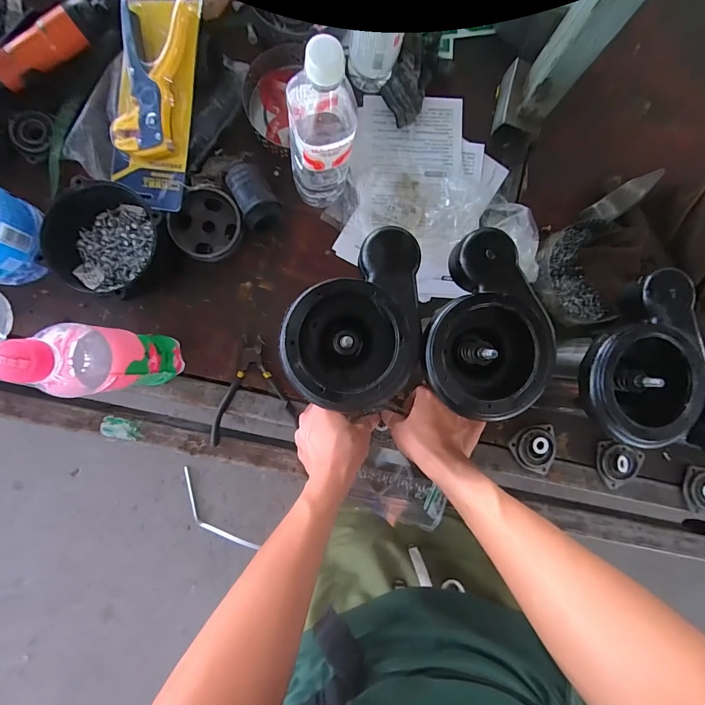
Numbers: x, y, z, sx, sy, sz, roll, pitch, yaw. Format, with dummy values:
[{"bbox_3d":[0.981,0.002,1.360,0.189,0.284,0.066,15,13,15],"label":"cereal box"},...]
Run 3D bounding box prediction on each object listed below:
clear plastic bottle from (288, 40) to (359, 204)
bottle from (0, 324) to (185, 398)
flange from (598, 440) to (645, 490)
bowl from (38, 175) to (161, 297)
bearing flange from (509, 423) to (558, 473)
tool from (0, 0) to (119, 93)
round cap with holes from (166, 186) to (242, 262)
[{"bbox_3d":[-0.030,-0.225,0.400,0.066,0.218,0.066,4,89,-5],"label":"clear plastic bottle"},{"bbox_3d":[-0.237,0.008,0.371,0.061,0.240,0.056,-4,89,-6],"label":"bottle"},{"bbox_3d":[0.380,0.161,0.538,0.062,0.017,0.064,6,88,-5],"label":"flange"},{"bbox_3d":[-0.286,-0.134,0.453,0.115,0.063,0.134,14,88,-5],"label":"bowl"},{"bbox_3d":[0.256,0.136,0.526,0.062,0.017,0.067,0,89,-6],"label":"bearing flange"},{"bbox_3d":[-0.368,-0.373,0.456,0.199,0.031,0.037,-36,92,-5],"label":"tool"},{"bbox_3d":[-0.182,-0.159,0.478,0.080,0.039,0.084,0,89,-6],"label":"round cap with holes"}]

